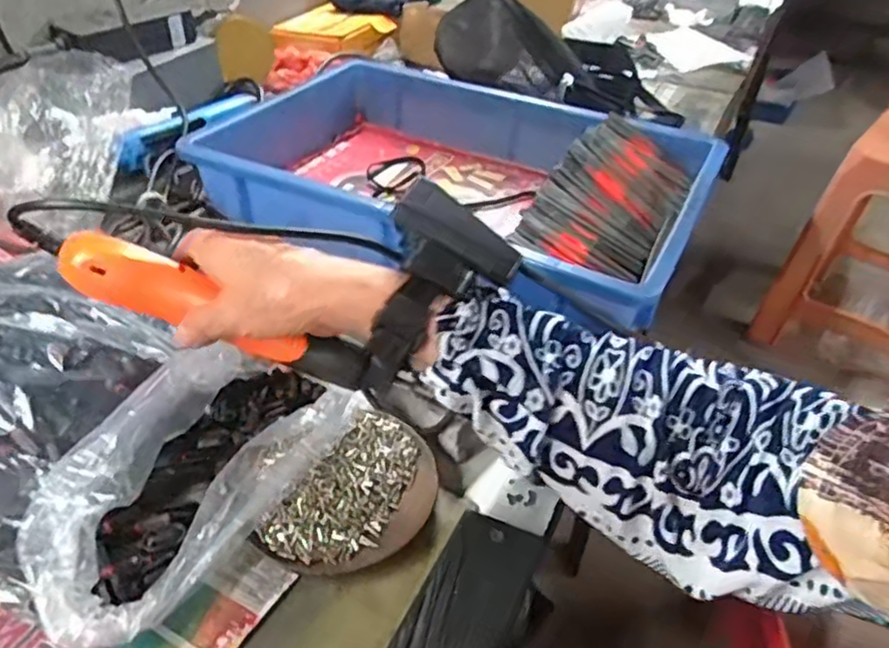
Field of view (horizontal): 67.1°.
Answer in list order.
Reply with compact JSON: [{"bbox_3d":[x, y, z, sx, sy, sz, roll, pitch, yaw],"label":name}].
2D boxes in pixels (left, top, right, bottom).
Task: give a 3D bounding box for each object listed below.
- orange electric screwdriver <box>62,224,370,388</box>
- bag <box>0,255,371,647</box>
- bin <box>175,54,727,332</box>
[{"bbox_3d":[-0.139,-0.006,0.395,0.184,0.027,0.029,25,45,1],"label":"orange electric screwdriver"},{"bbox_3d":[-0.223,0.041,0.408,0.288,0.067,0.213,19,42,20],"label":"bag"},{"bbox_3d":[0.010,-0.145,0.642,0.450,0.105,0.311,21,43,23],"label":"bin"}]

